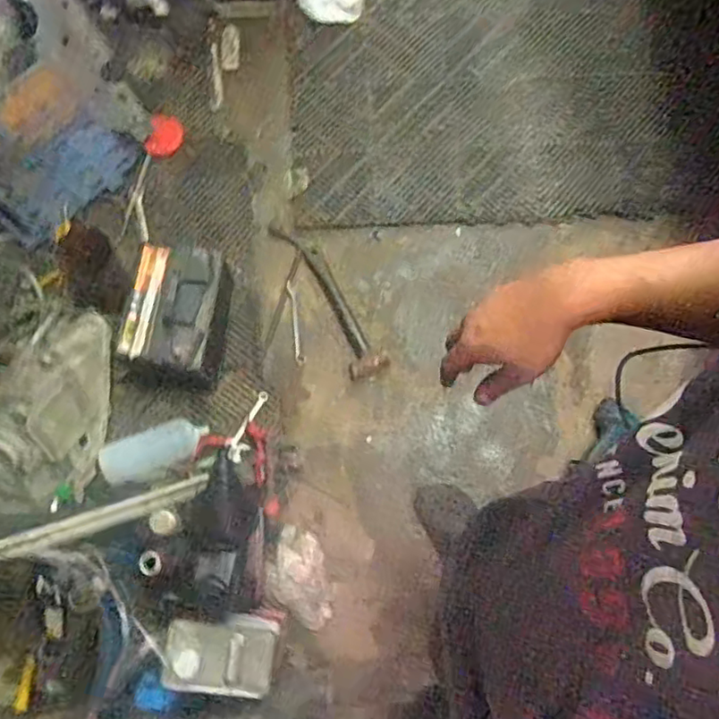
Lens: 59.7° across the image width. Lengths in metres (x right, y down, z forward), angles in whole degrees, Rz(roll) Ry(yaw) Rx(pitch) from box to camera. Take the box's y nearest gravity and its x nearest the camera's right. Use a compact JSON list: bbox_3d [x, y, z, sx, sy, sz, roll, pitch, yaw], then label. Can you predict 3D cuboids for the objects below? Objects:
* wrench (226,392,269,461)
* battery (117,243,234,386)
[{"bbox_3d":[-0.253,0.146,1.397,0.053,0.013,0.167,19,71,-6],"label":"wrench"},{"bbox_3d":[-0.382,-0.095,1.352,0.167,0.231,0.258,11,75,1],"label":"battery"}]

